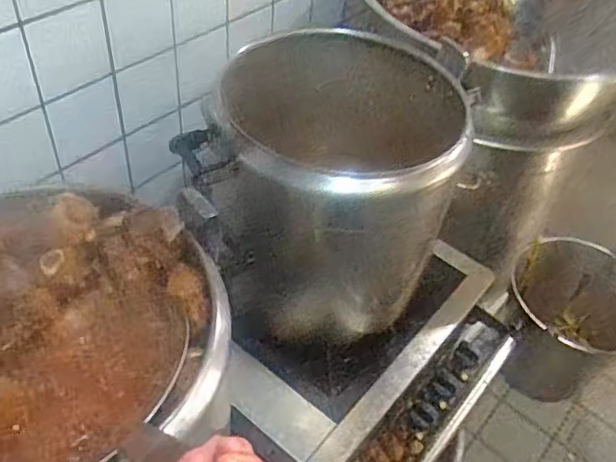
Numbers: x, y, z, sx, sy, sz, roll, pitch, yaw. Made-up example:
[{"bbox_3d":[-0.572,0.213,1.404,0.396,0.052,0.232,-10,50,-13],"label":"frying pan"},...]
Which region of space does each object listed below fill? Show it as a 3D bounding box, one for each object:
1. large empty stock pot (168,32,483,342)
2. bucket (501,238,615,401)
[{"bbox_3d":[0.047,-0.078,1.152,0.414,0.449,0.431,4,46,-4],"label":"large empty stock pot"},{"bbox_3d":[0.655,0.248,1.553,0.360,0.344,0.345,4,46,-4],"label":"bucket"}]

